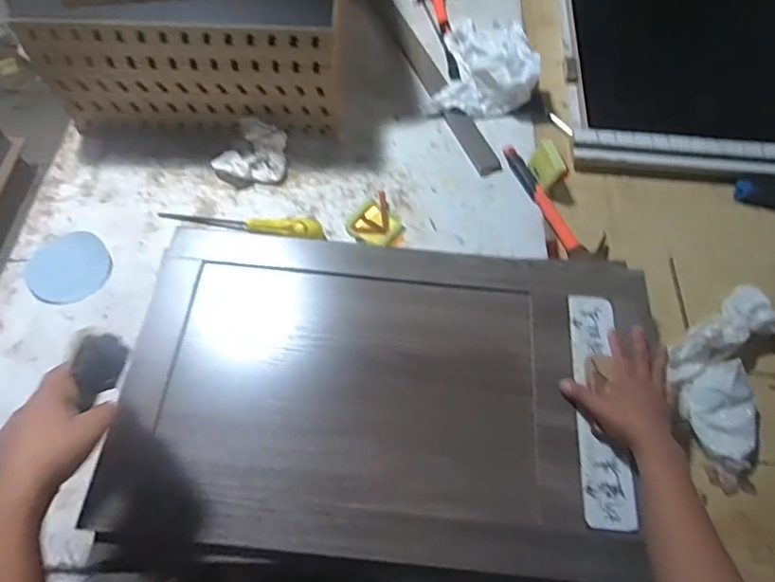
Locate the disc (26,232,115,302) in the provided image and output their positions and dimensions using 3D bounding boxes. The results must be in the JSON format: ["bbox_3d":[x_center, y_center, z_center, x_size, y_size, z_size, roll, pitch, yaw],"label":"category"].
[{"bbox_3d":[-0.470,-0.035,0.789,0.112,0.007,0.115,1,62,-1],"label":"disc"}]

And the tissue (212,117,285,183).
[{"bbox_3d":[-0.222,-0.225,0.873,0.114,0.050,0.102,10,62,3],"label":"tissue"}]

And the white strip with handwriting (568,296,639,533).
[{"bbox_3d":[0.255,0.132,0.641,0.056,0.011,0.281,4,63,4],"label":"white strip with handwriting"}]

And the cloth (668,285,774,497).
[{"bbox_3d":[0.454,0.109,0.721,0.120,0.055,0.286,22,64,9],"label":"cloth"}]

